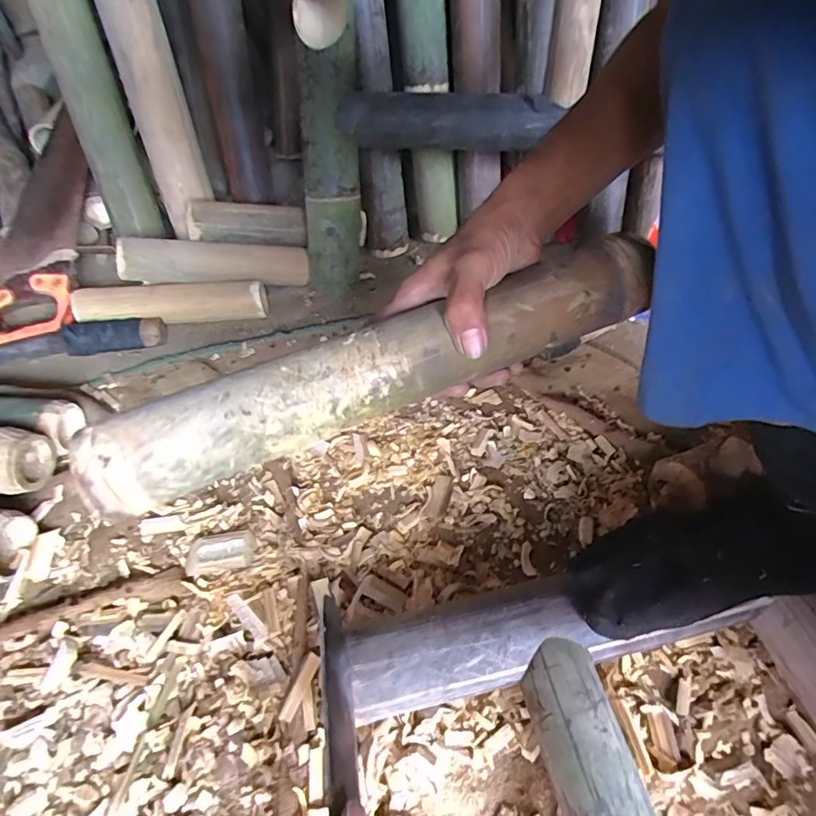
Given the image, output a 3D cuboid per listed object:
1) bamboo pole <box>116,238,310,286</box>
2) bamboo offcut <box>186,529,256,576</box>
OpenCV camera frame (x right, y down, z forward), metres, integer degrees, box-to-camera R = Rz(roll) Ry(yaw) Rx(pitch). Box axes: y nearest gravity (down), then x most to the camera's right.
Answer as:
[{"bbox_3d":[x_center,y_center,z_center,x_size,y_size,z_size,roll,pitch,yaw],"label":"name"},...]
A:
[{"bbox_3d":[-0.280,-0.214,0.738,0.259,0.054,0.047,-4,49,-20],"label":"bamboo pole"},{"bbox_3d":[-0.192,0.147,0.515,0.067,0.010,0.043,-8,50,-5],"label":"bamboo offcut"}]

